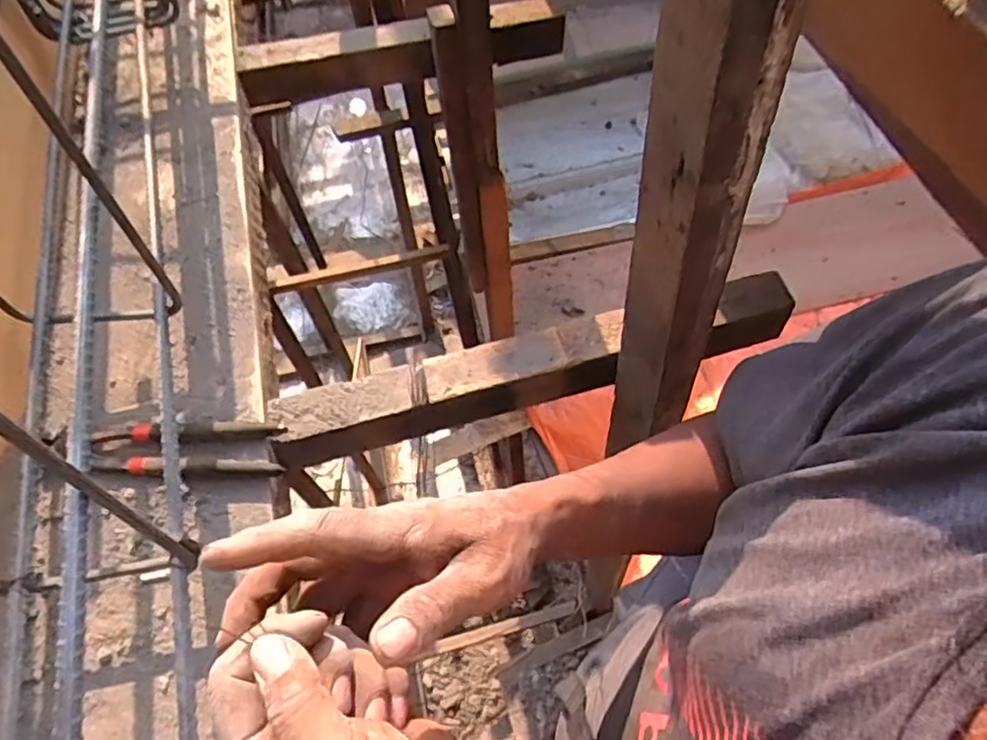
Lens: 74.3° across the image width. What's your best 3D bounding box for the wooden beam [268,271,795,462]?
[{"bbox_3d":[0.048,-0.001,0.655,0.519,0.058,0.064,-14,61,-6],"label":"wooden beam"}]

